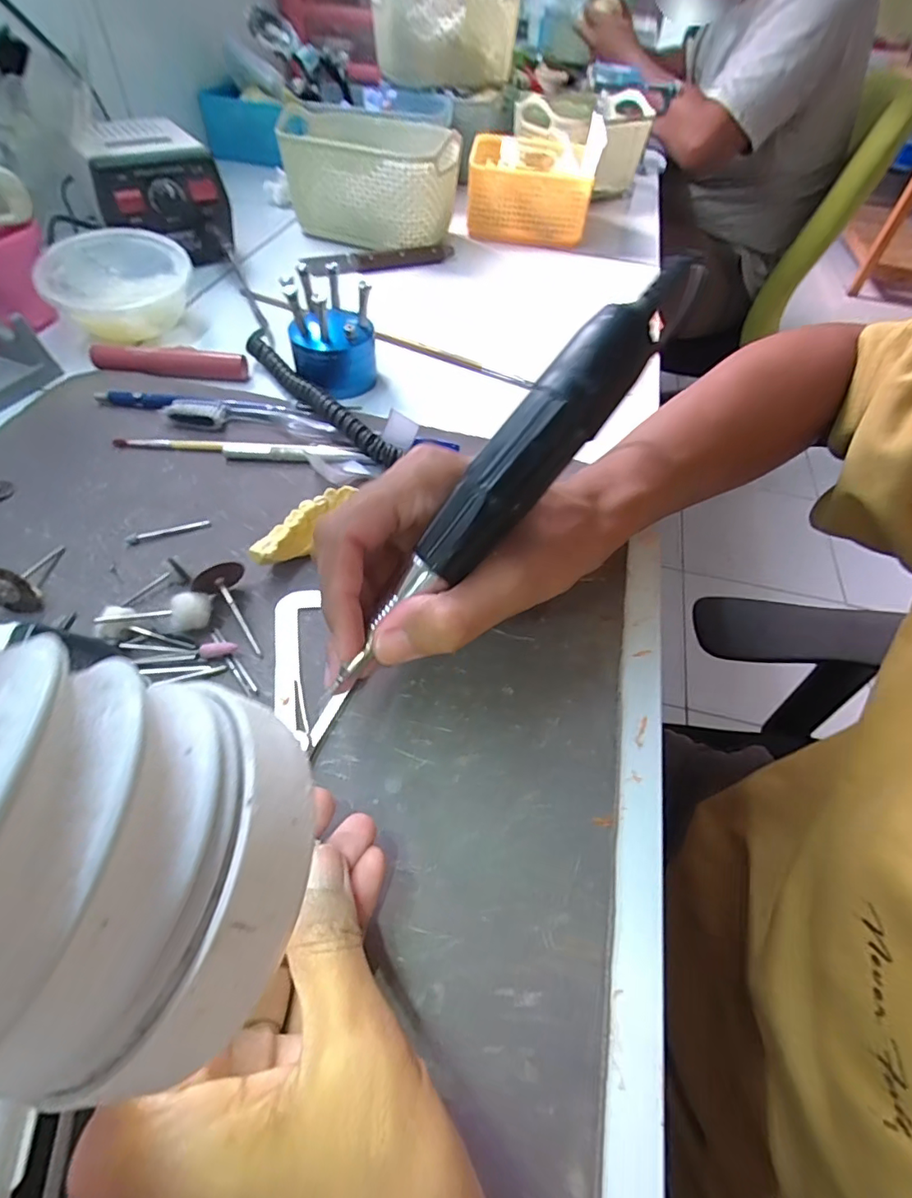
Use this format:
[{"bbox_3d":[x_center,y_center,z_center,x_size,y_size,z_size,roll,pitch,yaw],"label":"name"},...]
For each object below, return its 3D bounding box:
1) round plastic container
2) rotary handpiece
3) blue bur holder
[{"bbox_3d":[-0.261,-0.247,0.417,0.100,0.048,0.100,2,51,-3],"label":"round plastic container"},{"bbox_3d":[0.017,-0.040,0.184,0.178,0.019,0.023,-49,64,8],"label":"rotary handpiece"},{"bbox_3d":[-0.086,-0.186,0.371,0.058,0.061,0.054,31,55,19],"label":"blue bur holder"}]

